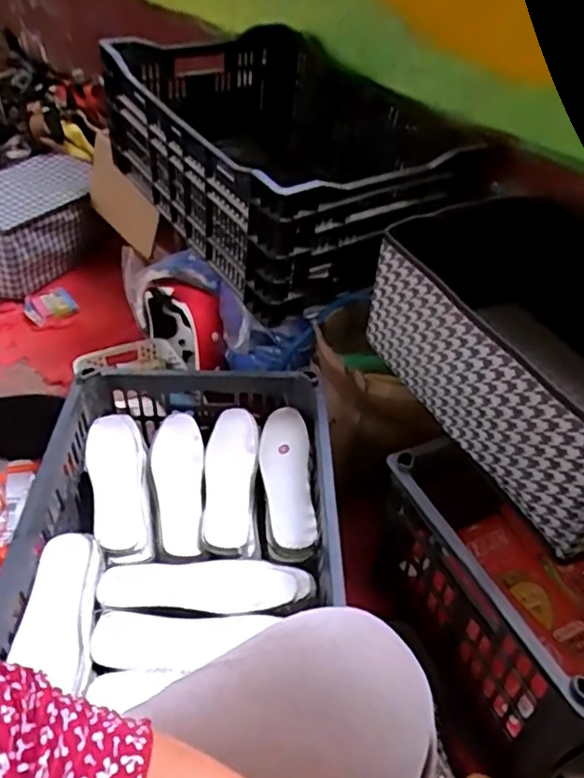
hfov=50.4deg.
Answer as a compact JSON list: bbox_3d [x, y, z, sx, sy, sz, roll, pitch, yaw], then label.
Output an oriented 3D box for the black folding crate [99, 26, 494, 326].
[{"bbox_3d":[-0.006,-0.411,1.084,0.458,0.262,0.560,-24,48,-23],"label":"black folding crate"}]

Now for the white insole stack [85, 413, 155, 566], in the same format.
[{"bbox_3d":[-0.222,0.132,0.814,0.079,0.044,0.233,-15,45,-14],"label":"white insole stack"}]

